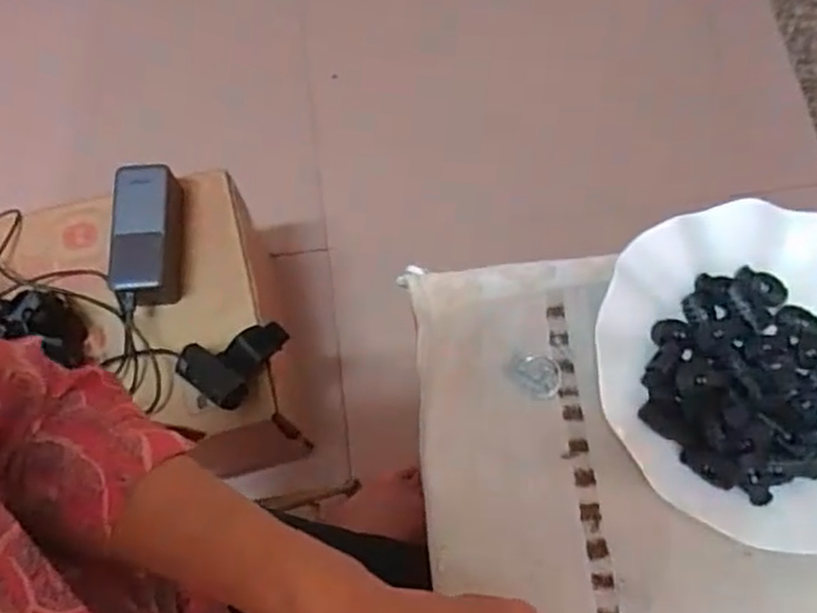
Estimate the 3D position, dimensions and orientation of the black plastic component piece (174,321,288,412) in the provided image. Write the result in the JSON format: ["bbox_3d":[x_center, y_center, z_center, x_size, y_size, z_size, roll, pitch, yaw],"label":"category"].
[{"bbox_3d":[-0.161,0.043,0.671,0.071,0.036,0.093,34,75,12],"label":"black plastic component piece"}]

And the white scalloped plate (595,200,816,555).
[{"bbox_3d":[0.196,0.032,0.387,0.178,0.029,0.177,-1,71,2],"label":"white scalloped plate"}]

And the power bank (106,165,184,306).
[{"bbox_3d":[-0.256,-0.070,0.713,0.052,0.054,0.131,-4,71,0],"label":"power bank"}]

